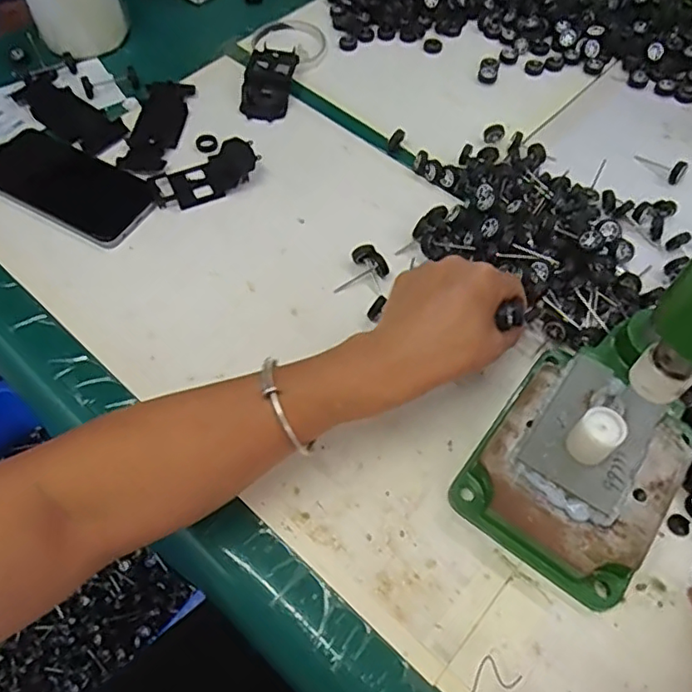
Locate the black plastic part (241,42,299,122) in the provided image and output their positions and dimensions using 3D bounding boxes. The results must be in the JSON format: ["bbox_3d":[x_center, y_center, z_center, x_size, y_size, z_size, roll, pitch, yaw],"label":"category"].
[{"bbox_3d":[-0.078,-0.269,0.603,0.048,0.015,0.095,8,60,4],"label":"black plastic part"}]

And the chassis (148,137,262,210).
[{"bbox_3d":[-0.127,-0.155,0.533,0.096,0.018,0.051,-31,65,-18],"label":"chassis"}]

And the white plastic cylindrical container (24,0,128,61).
[{"bbox_3d":[-0.280,-0.353,0.616,0.088,0.080,0.081,-22,62,-13],"label":"white plastic cylindrical container"}]

